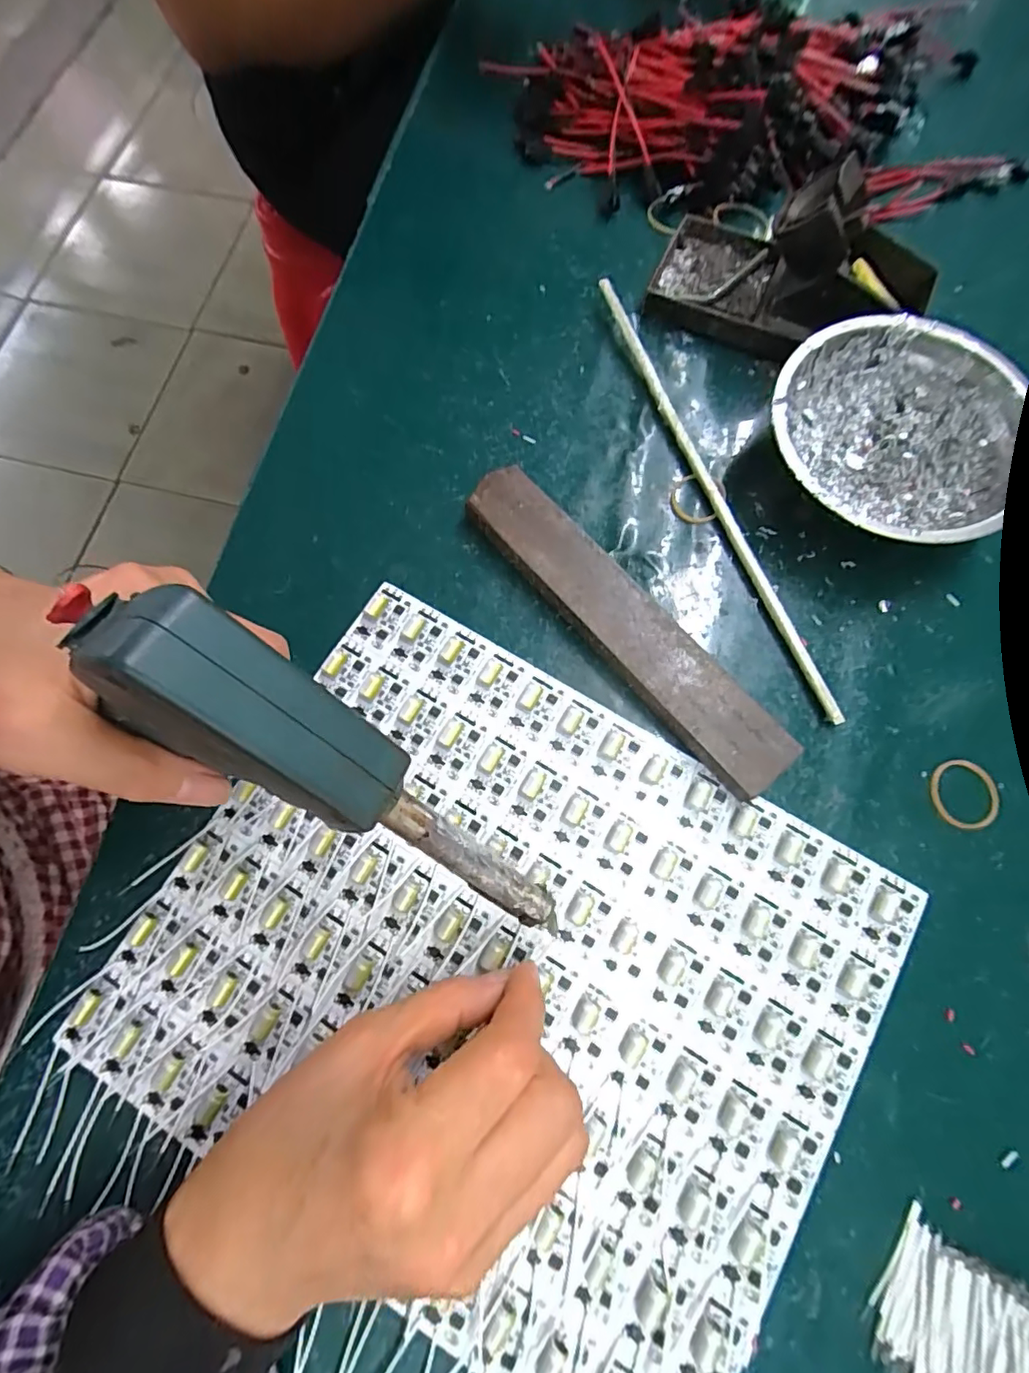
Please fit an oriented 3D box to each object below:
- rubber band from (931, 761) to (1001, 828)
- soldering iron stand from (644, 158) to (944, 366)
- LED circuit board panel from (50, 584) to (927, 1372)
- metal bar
[{"bbox_3d":[0.206,0.049,0.254,0.030,0.004,0.030,-2,75,0],"label":"rubber band"},{"bbox_3d":[0.146,-0.223,0.292,0.134,0.070,0.077,32,78,8],"label":"soldering iron stand"},{"bbox_3d":[-0.004,0.119,0.236,0.284,0.009,0.241,30,77,8],"label":"LED circuit board panel"},{"bbox_3d":[0.051,-0.030,0.270,0.036,0.017,0.194,-40,79,-9],"label":"metal bar"}]

